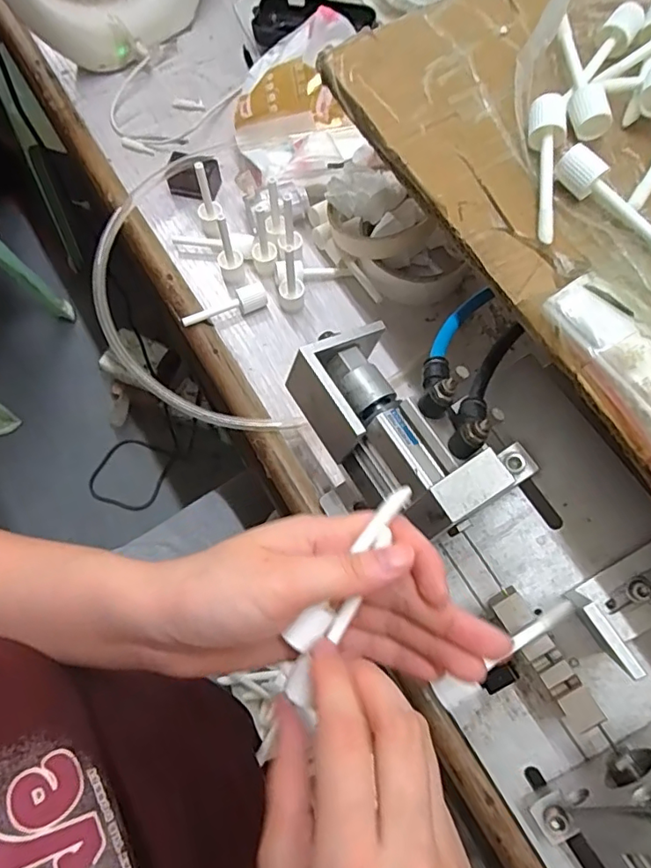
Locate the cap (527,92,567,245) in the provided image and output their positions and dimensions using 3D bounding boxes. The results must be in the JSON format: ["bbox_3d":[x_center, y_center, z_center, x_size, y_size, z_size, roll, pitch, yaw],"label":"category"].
[{"bbox_3d":[0.112,-0.137,0.277,0.019,0.014,0.082,8,71,3],"label":"cap"}]

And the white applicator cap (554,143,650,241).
[{"bbox_3d":[0.150,-0.112,0.267,0.081,0.016,0.016,43,76,14],"label":"white applicator cap"}]

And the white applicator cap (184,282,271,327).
[{"bbox_3d":[-0.076,-0.096,0.409,0.065,0.013,0.015,-20,71,-7],"label":"white applicator cap"}]

